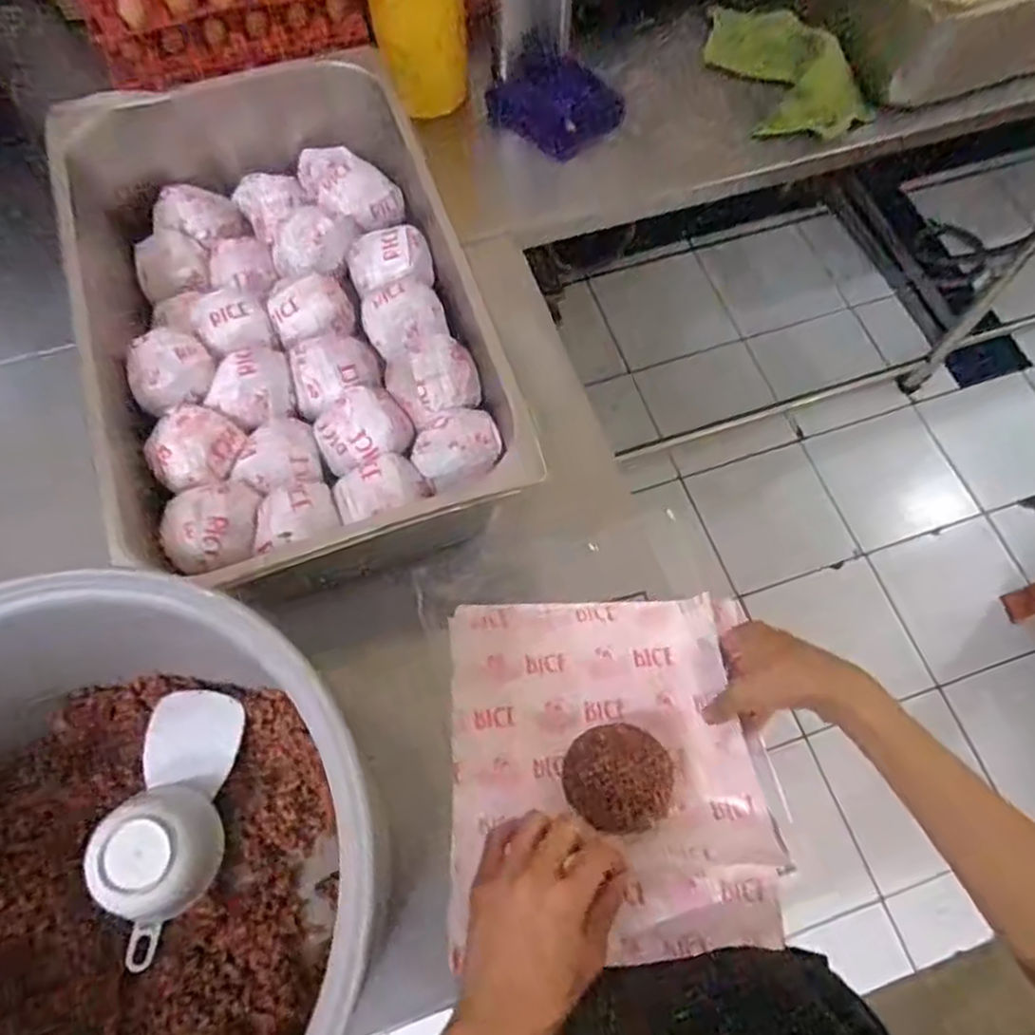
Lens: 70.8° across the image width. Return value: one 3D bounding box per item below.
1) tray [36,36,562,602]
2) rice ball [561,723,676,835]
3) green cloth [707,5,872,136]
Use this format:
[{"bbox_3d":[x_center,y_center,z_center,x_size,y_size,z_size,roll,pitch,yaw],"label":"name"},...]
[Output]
[{"bbox_3d":[-0.226,-0.219,0.697,0.314,0.128,0.568,-19,69,-8],"label":"tray"},{"bbox_3d":[0.080,0.203,0.570,0.081,0.052,0.079,0,67,0],"label":"rice ball"},{"bbox_3d":[0.331,-0.565,0.919,0.102,0.068,0.224,-33,71,-13],"label":"green cloth"}]

